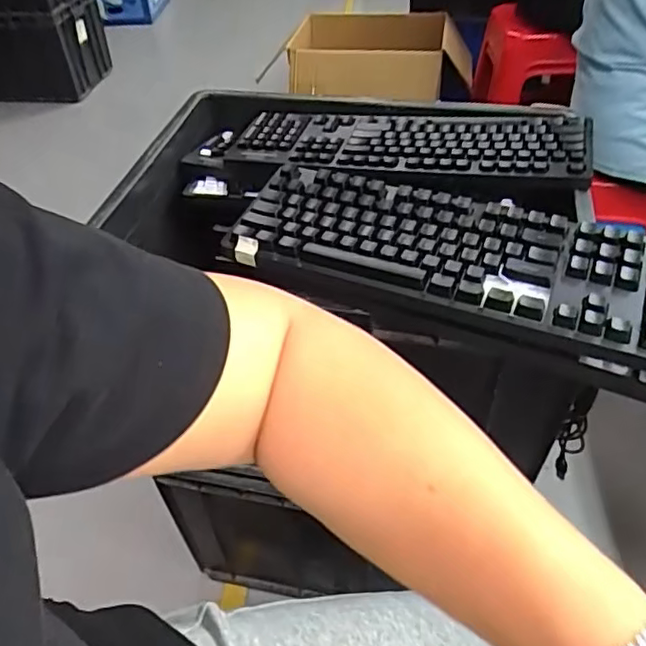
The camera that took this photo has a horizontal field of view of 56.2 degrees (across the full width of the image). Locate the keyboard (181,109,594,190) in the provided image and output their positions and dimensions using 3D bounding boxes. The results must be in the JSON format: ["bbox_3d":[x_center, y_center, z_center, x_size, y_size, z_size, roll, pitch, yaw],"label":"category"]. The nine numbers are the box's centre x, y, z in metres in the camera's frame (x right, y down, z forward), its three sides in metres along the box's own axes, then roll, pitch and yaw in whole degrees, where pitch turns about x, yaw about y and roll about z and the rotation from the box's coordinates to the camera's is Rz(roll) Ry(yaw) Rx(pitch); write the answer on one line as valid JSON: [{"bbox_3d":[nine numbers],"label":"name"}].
[{"bbox_3d":[0.067,-0.230,0.777,0.512,0.027,0.147,7,50,17],"label":"keyboard"}]

